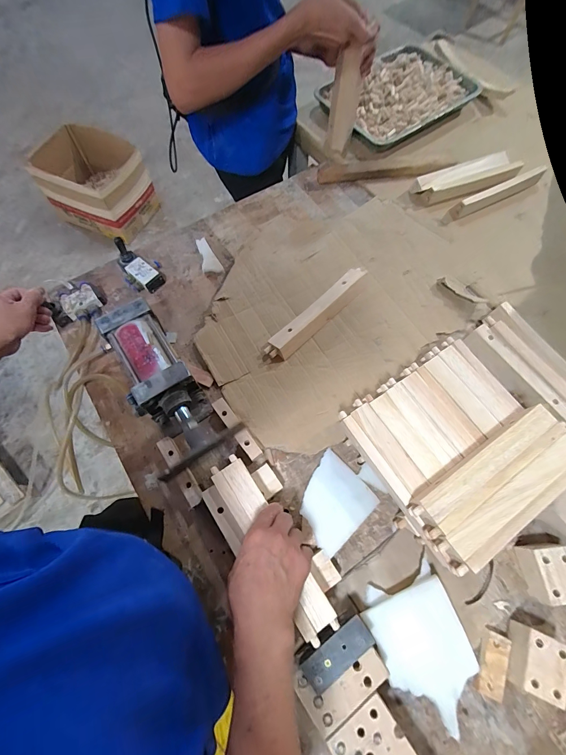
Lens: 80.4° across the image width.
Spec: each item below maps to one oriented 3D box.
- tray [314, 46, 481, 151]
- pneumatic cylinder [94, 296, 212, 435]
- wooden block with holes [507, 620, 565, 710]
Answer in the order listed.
[{"bbox_3d":[0.310,-0.760,0.885,0.379,0.055,0.266,-35,74,-12],"label":"tray"},{"bbox_3d":[-0.229,-0.007,0.590,0.108,0.090,0.252,-33,74,-12],"label":"pneumatic cylinder"},{"bbox_3d":[0.347,0.390,0.460,0.059,0.052,0.072,24,72,8],"label":"wooden block with holes"}]

